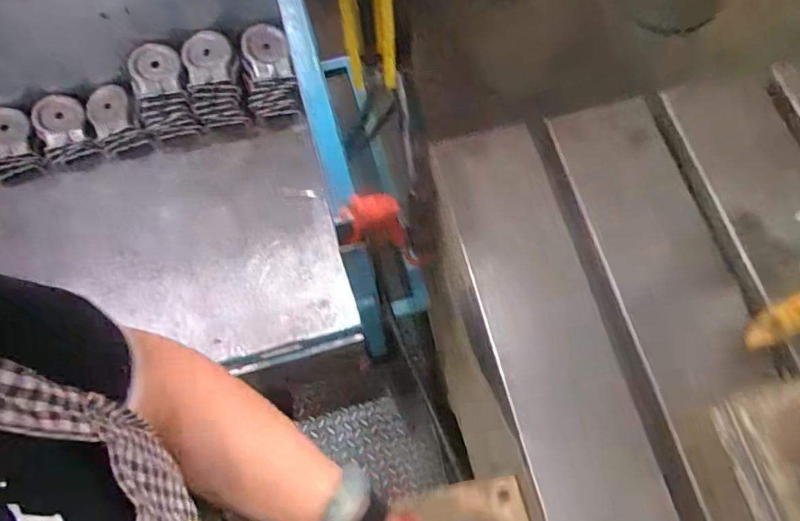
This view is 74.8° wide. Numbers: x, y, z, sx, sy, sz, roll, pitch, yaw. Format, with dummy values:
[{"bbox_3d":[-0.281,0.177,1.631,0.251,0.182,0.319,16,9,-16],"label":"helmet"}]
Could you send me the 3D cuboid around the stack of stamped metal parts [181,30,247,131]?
[{"bbox_3d":[-0.378,-0.362,1.076,0.103,0.165,0.103,-10,70,-3],"label":"stack of stamped metal parts"}]

